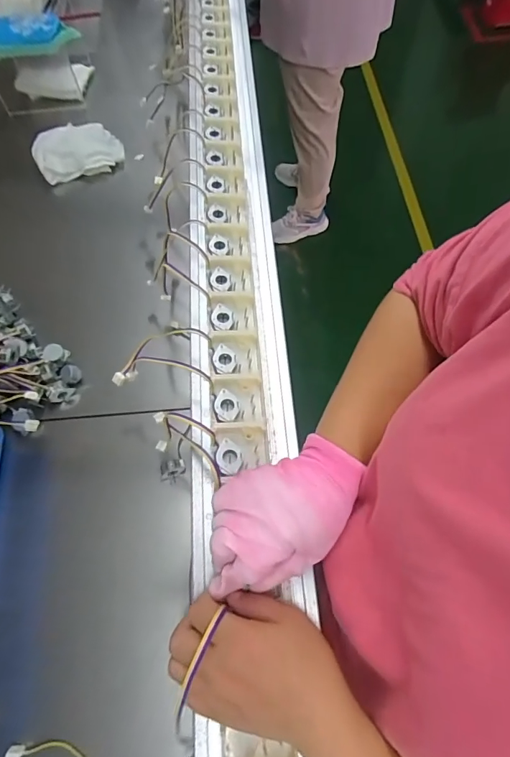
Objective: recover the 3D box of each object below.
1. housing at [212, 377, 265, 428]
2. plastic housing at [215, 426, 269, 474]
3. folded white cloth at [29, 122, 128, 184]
[{"bbox_3d":[-0.016,0.023,0.406,0.047,0.015,0.051,-3,65,0],"label":"housing"},{"bbox_3d":[-0.012,0.065,0.387,0.048,0.015,0.043,-7,65,-2],"label":"plastic housing"},{"bbox_3d":[-0.316,-0.409,0.745,0.147,0.039,0.111,-22,66,-9],"label":"folded white cloth"}]

